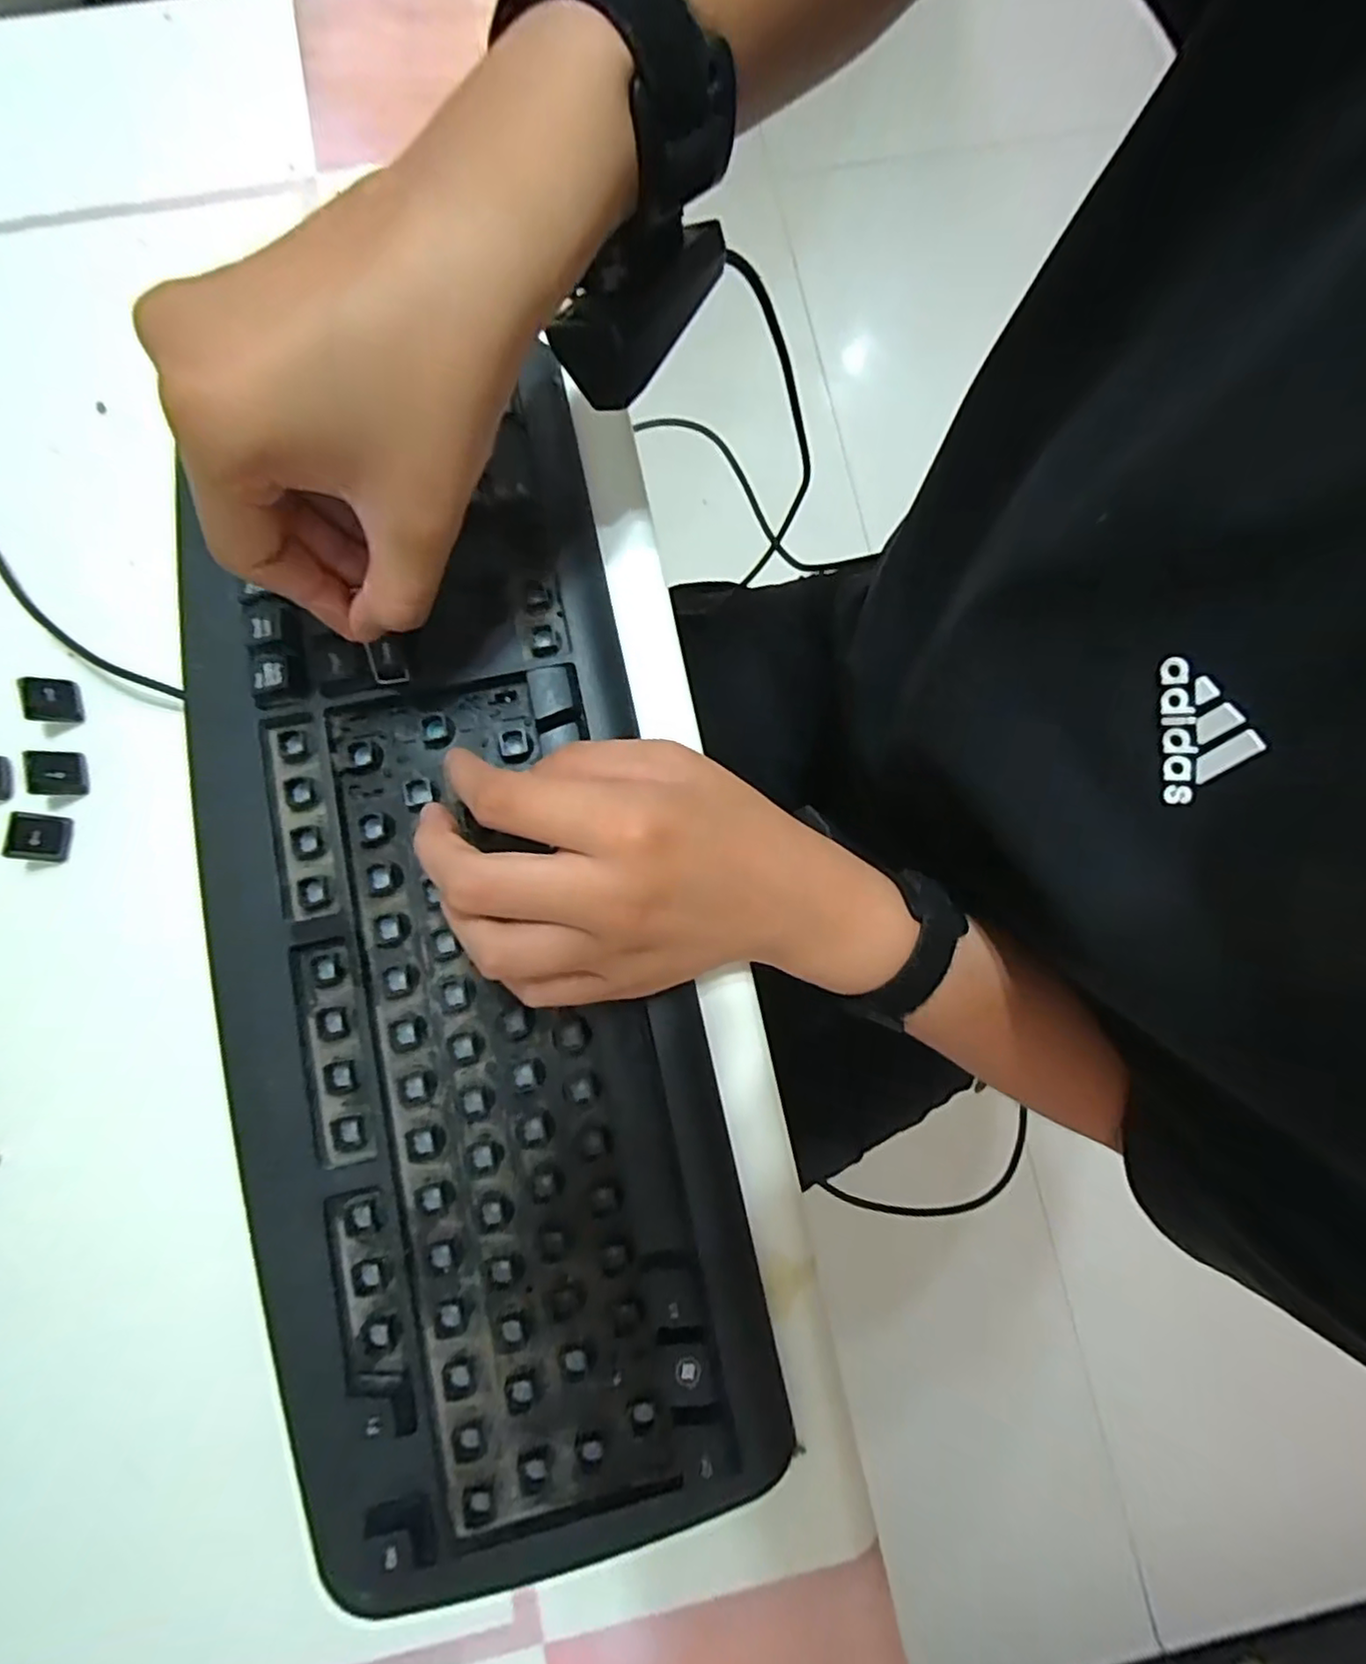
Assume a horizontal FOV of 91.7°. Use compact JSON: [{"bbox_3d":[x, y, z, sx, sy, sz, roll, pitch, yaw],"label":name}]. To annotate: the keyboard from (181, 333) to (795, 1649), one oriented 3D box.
[{"bbox_3d":[-0.086,0.045,0.240,0.169,0.027,0.381,-12,83,-2],"label":"keyboard"}]

